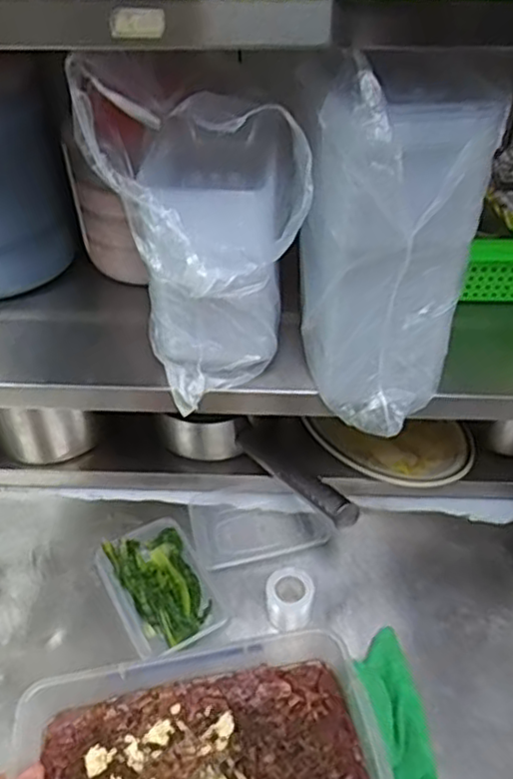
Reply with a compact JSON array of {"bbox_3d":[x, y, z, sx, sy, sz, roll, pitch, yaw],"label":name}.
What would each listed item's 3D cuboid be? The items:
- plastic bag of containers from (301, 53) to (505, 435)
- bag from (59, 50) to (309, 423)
[{"bbox_3d":[0.102,-0.096,0.540,0.127,0.278,0.099,1,43,2],"label":"plastic bag of containers"},{"bbox_3d":[-0.054,-0.138,0.599,0.160,0.254,0.183,-7,44,-7],"label":"bag"}]

